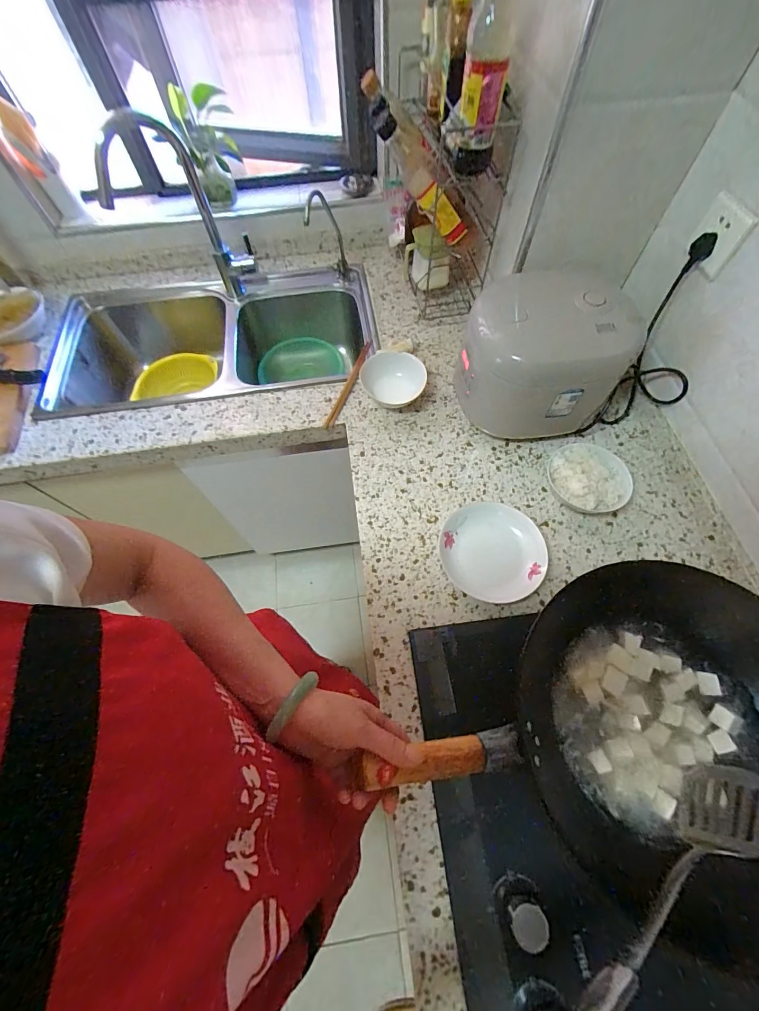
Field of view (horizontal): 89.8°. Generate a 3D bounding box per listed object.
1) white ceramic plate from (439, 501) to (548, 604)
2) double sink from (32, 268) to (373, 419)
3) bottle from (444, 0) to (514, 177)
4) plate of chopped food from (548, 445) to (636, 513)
[{"bbox_3d":[0.185,0.074,0.628,0.157,0.036,0.163,-1,64,3],"label":"white ceramic plate"},{"bbox_3d":[-0.401,-0.357,0.974,0.753,0.210,0.389,-6,64,-1],"label":"double sink"},{"bbox_3d":[0.141,-0.628,0.543,0.084,0.222,0.077,8,65,7],"label":"bottle"},{"bbox_3d":[0.363,-0.045,0.657,0.125,0.061,0.124,-1,64,2],"label":"plate of chopped food"}]

